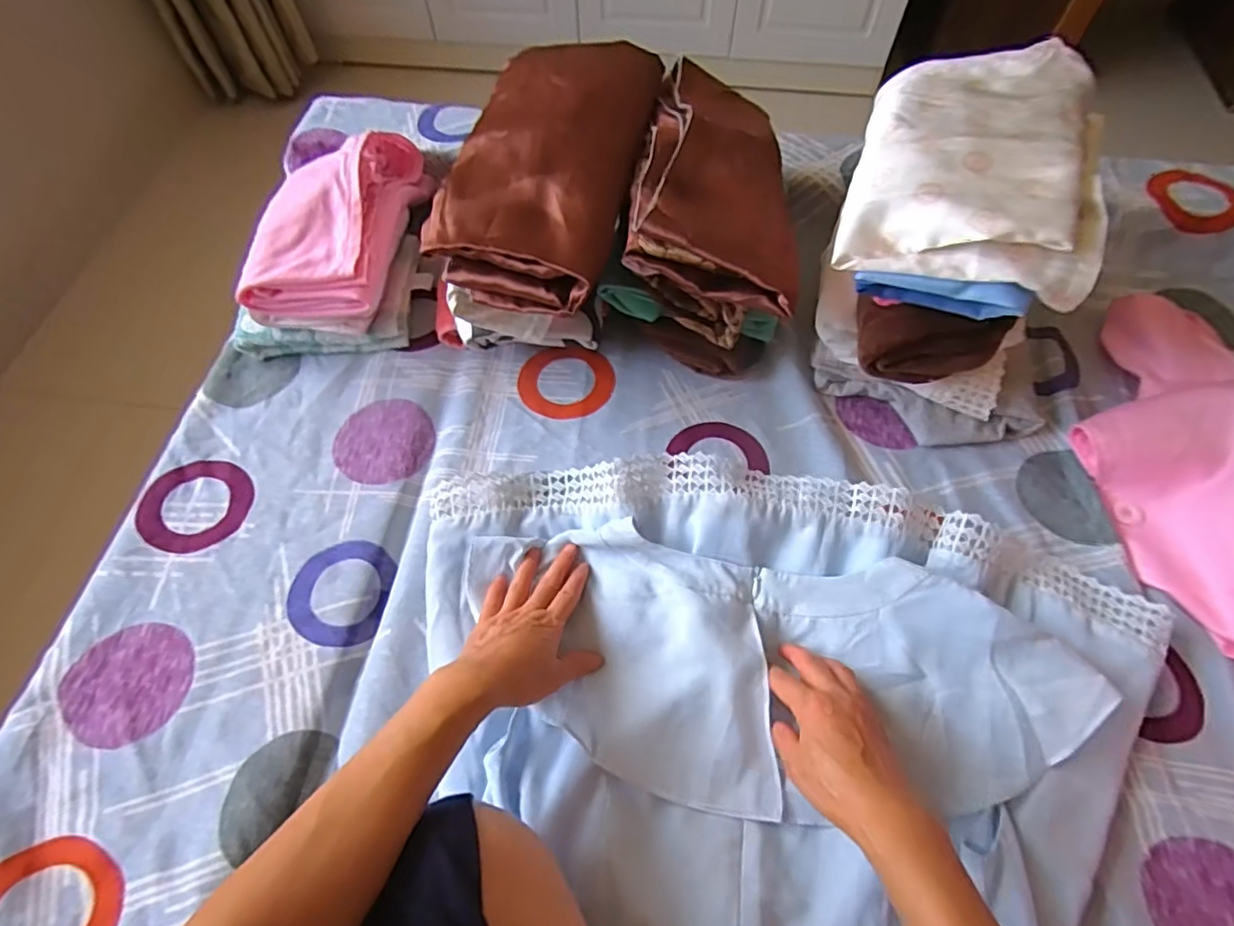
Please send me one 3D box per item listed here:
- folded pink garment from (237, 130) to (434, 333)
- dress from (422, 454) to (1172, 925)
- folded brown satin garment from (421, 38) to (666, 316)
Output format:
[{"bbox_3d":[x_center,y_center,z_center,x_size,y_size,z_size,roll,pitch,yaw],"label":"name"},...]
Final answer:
[{"bbox_3d":[-0.284,-0.260,0.608,0.120,0.081,0.266,1,62,1],"label":"folded pink garment"},{"bbox_3d":[0.103,0.166,0.439,0.541,0.038,0.350,10,64,7],"label":"dress"},{"bbox_3d":[-0.056,-0.270,0.519,0.150,0.064,0.288,13,63,7],"label":"folded brown satin garment"}]

